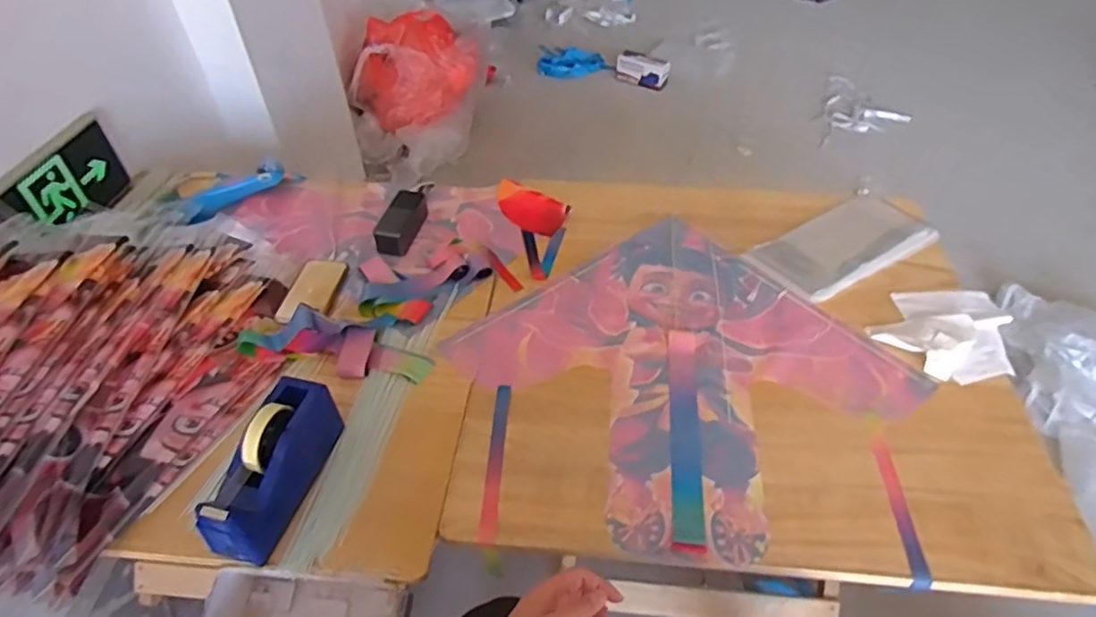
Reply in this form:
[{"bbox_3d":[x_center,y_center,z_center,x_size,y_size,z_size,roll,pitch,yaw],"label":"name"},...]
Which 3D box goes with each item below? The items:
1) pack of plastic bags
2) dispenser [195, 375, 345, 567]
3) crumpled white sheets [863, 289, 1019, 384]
[{"bbox_3d":[0.519,-0.111,1.122,0.309,0.015,0.148,-26,56,-10],"label":"pack of plastic bags"},{"bbox_3d":[-0.330,0.185,0.763,0.061,0.113,0.205,11,47,11],"label":"dispenser"},{"bbox_3d":[0.620,0.037,0.987,0.223,0.030,0.179,-4,45,-3],"label":"crumpled white sheets"}]

